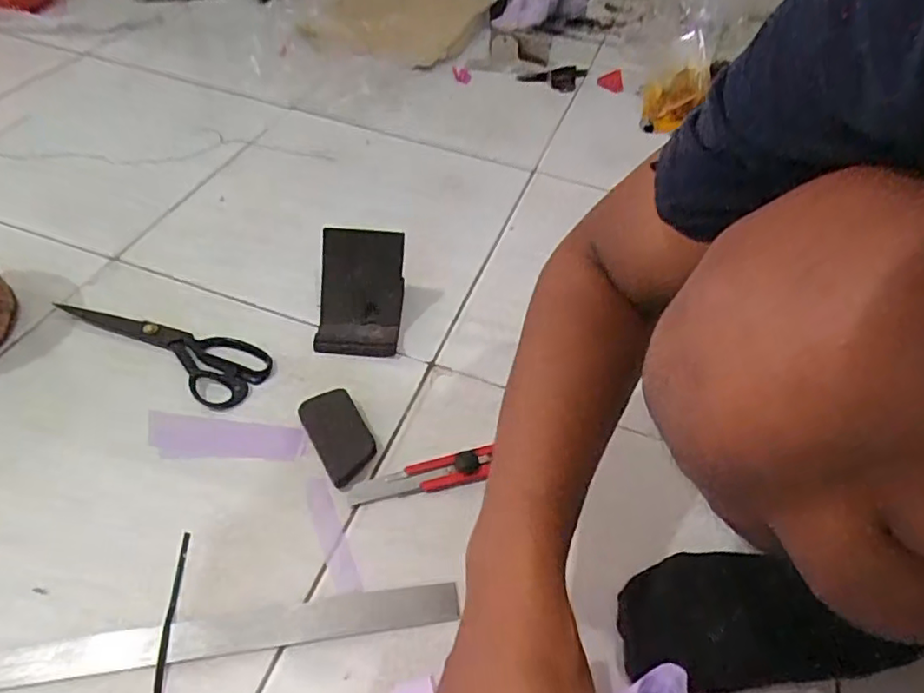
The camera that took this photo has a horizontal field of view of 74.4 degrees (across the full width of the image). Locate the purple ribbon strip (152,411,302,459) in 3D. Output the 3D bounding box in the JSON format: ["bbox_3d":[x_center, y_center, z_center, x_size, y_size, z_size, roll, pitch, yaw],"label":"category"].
[{"bbox_3d":[-0.220,0.084,0.561,0.140,0.006,0.046,5,49,-2],"label":"purple ribbon strip"}]

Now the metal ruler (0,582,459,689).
[{"bbox_3d":[-0.306,0.223,0.430,0.609,0.004,0.029,-4,50,-10],"label":"metal ruler"}]

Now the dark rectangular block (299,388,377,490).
[{"bbox_3d":[-0.112,0.081,0.559,0.049,0.022,0.087,-24,56,-24],"label":"dark rectangular block"}]

